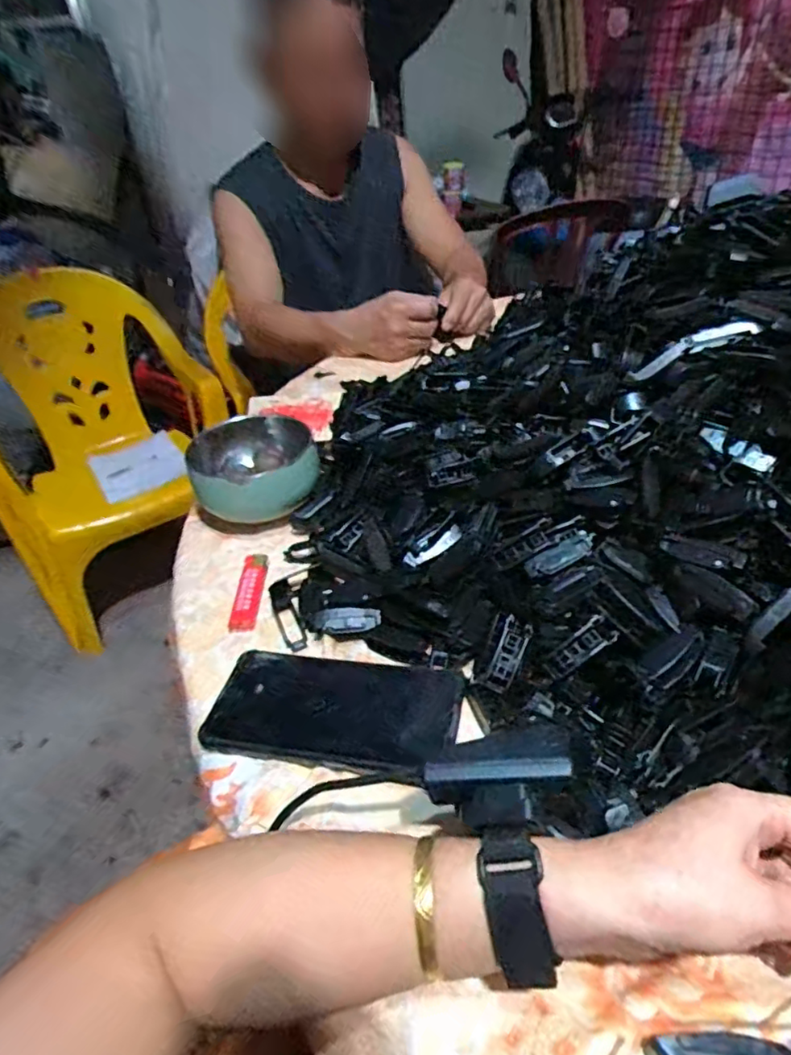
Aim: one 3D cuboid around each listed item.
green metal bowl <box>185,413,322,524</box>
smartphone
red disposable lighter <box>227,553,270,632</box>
[{"bbox_3d":[-0.138,-0.062,0.571,0.112,0.062,0.105,-4,38,3],"label":"green metal bowl"},{"bbox_3d":[-0.040,0.117,0.390,0.161,0.012,0.080,4,39,14],"label":"smartphone"},{"bbox_3d":[-0.118,0.051,0.485,0.021,0.011,0.080,-4,38,3],"label":"red disposable lighter"}]

